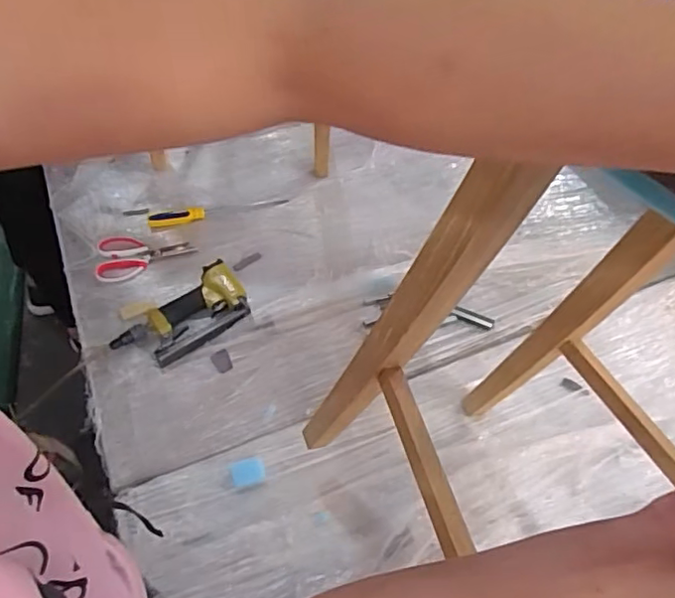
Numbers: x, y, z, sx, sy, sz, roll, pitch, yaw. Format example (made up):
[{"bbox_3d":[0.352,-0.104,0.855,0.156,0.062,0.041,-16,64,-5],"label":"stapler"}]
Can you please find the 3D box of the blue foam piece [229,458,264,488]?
[{"bbox_3d":[-0.133,0.257,0.861,0.047,0.005,0.039,-12,54,-13],"label":"blue foam piece"}]

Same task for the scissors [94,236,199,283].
[{"bbox_3d":[-0.364,-0.081,1.108,0.182,0.008,0.103,-5,53,-8],"label":"scissors"}]

